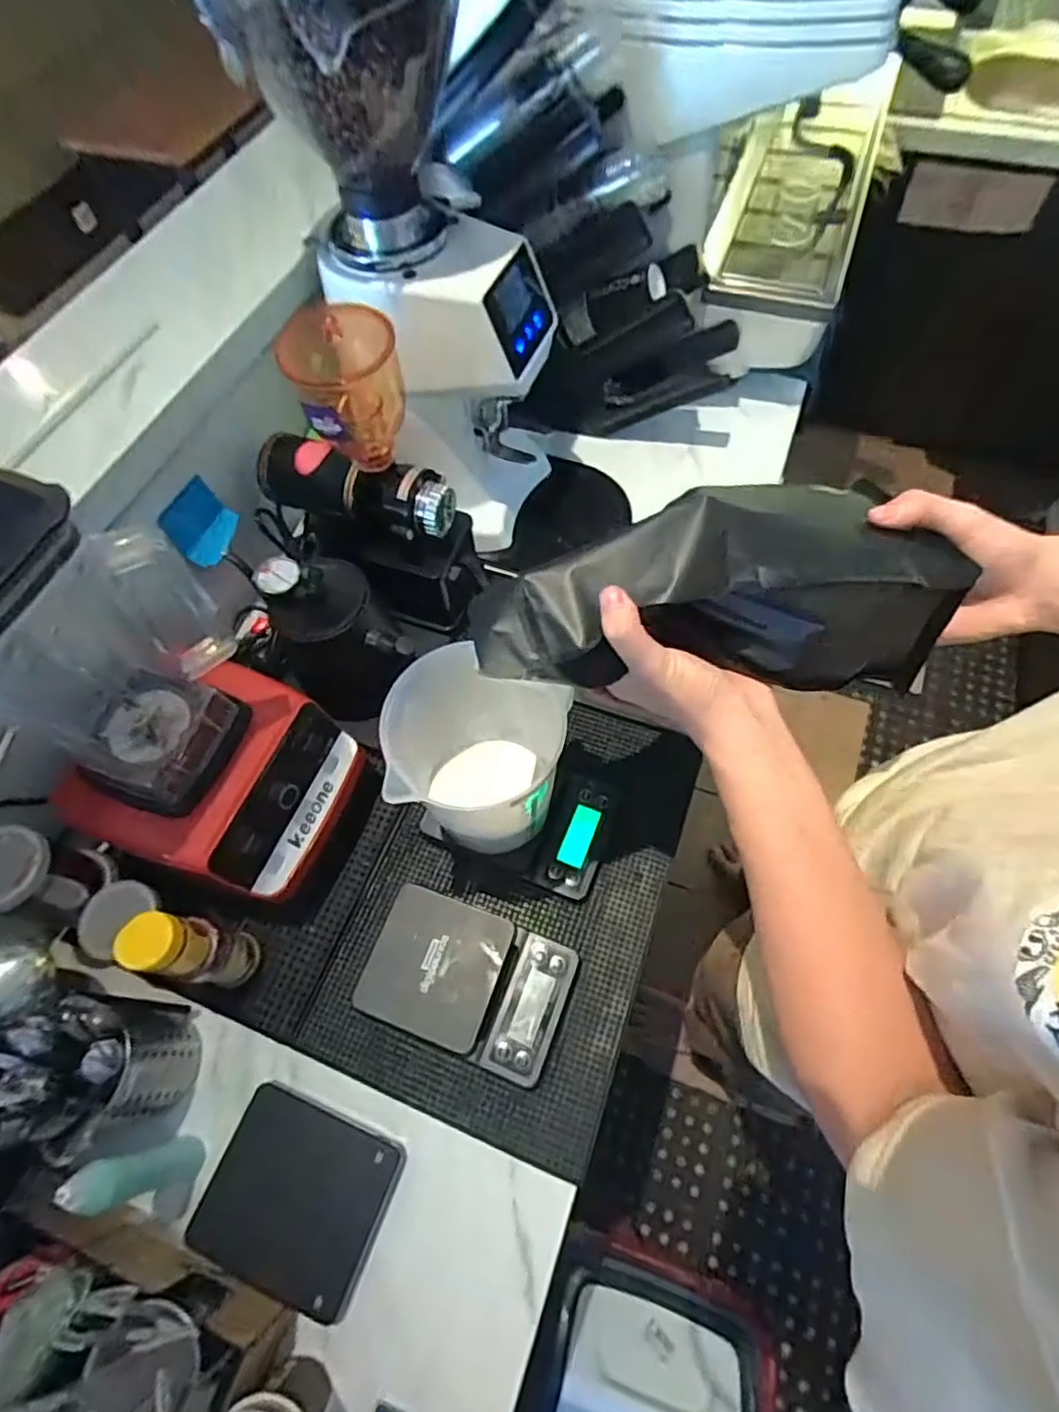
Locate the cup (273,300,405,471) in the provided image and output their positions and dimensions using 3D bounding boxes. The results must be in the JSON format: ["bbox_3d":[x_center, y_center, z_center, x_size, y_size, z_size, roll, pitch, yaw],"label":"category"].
[{"bbox_3d":[-0.167,-0.297,0.607,0.095,0.136,0.095,-1,62,2],"label":"cup"}]

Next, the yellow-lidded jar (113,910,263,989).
[{"bbox_3d":[-0.301,0.221,0.585,0.044,0.181,0.049,13,64,10],"label":"yellow-lidded jar"}]

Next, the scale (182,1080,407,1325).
[{"bbox_3d":[-0.201,0.424,0.560,0.147,0.031,0.127,18,65,12],"label":"scale"}]

